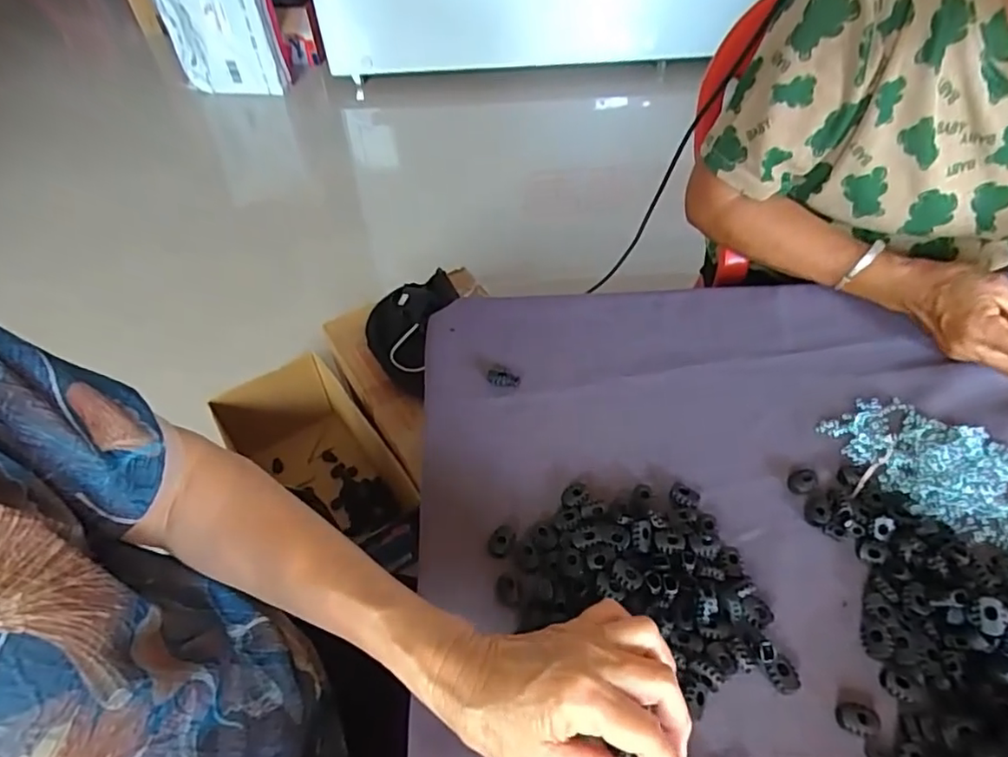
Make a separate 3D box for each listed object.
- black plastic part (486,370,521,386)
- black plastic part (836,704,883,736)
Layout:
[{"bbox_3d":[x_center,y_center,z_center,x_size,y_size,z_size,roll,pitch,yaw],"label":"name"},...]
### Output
[{"bbox_3d":[0.000,0.000,0.518,0.029,0.006,0.014,3,51,4],"label":"black plastic part"},{"bbox_3d":[0.212,0.203,0.347,0.023,0.008,0.016,2,51,3],"label":"black plastic part"}]

